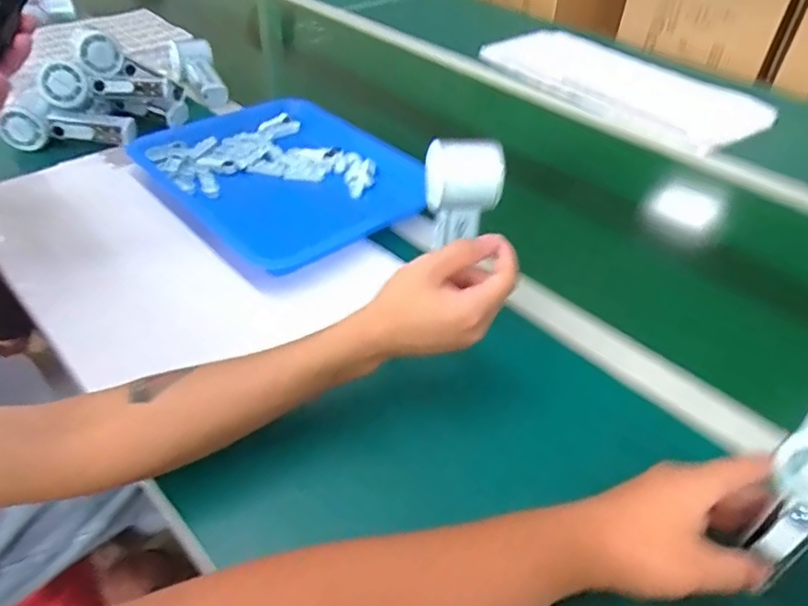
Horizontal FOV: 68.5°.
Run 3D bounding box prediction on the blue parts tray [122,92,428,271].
[{"bbox_3d":[-0.152,-0.177,0.767,0.321,0.029,0.270,35,56,30],"label":"blue parts tray"}]

